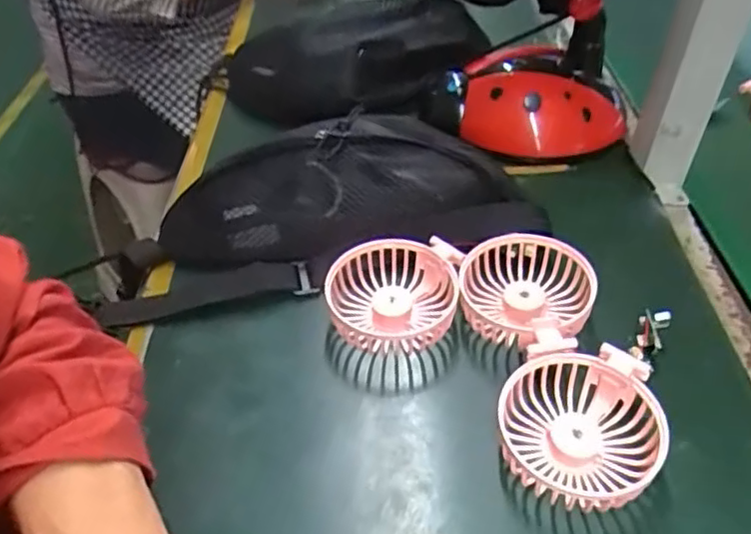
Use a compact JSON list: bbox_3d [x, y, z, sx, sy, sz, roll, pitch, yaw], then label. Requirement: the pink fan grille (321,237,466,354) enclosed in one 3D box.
[{"bbox_3d":[0.013,0.021,0.453,0.087,0.040,0.084,9,45,12],"label":"pink fan grille"}]

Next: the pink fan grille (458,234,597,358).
[{"bbox_3d":[0.107,0.021,0.443,0.084,0.043,0.096,-29,49,-25],"label":"pink fan grille"}]

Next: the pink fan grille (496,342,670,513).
[{"bbox_3d":[0.120,0.091,0.373,0.088,0.039,0.083,-2,44,2],"label":"pink fan grille"}]

